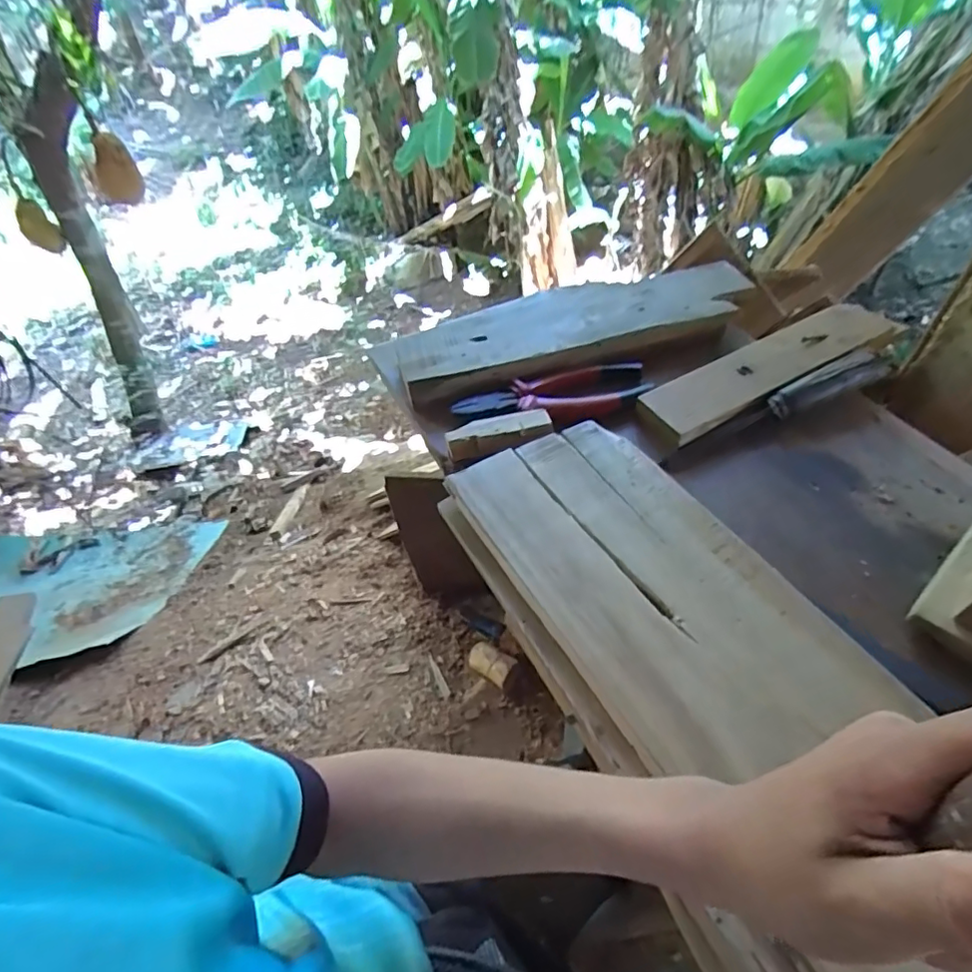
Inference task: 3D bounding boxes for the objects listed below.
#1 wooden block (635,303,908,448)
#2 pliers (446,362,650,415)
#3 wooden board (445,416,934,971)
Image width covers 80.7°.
[{"bbox_3d":[0.266,-0.111,0.530,0.274,0.019,0.060,-24,54,-15],"label":"wooden block"},{"bbox_3d":[0.061,-0.083,0.529,0.178,0.013,0.055,-11,51,-5],"label":"pliers"},{"bbox_3d":[0.168,0.139,0.310,0.149,0.025,0.529,-26,54,-16],"label":"wooden board"}]

